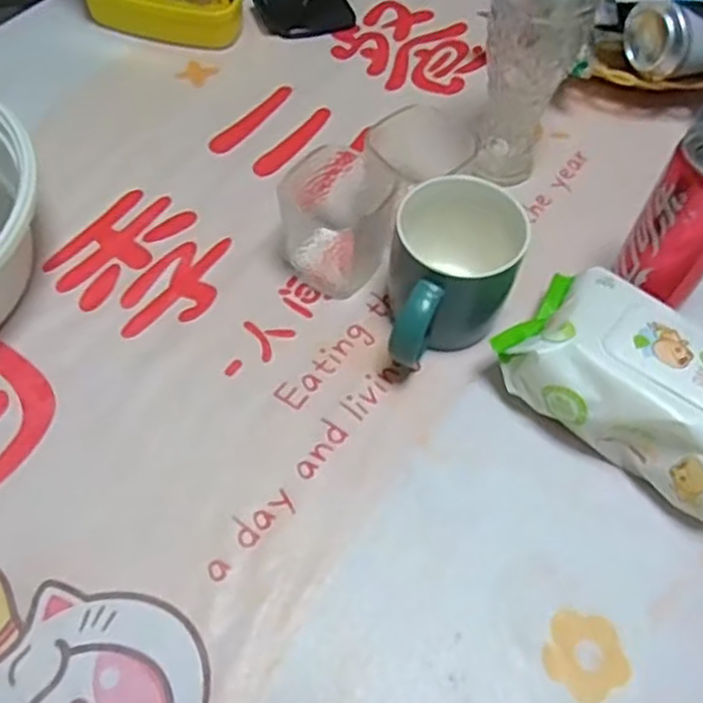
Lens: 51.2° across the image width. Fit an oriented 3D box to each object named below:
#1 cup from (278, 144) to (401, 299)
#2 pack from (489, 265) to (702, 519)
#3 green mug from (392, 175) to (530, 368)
[{"bbox_3d":[-0.013,-0.093,0.529,0.079,0.064,0.079,2,58,-3],"label":"cup"},{"bbox_3d":[0.184,0.028,0.454,0.099,0.077,0.184,-37,67,-23],"label":"pack"},{"bbox_3d":[0.065,-0.042,0.484,0.081,0.089,0.111,10,58,3],"label":"green mug"}]

